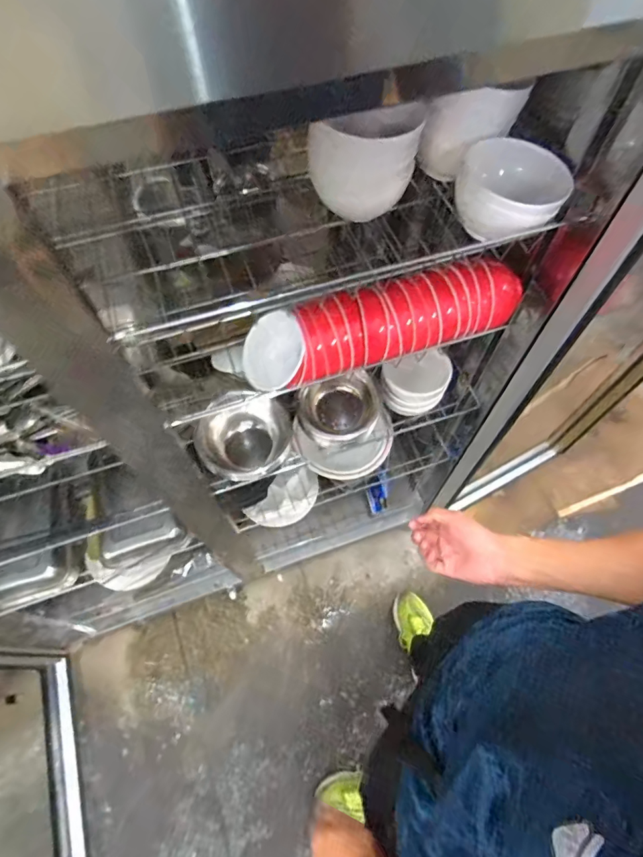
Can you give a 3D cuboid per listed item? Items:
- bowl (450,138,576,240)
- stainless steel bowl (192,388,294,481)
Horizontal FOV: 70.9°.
[{"bbox_3d":[0.215,-0.274,0.522,0.115,0.062,0.115,0,63,0],"label":"bowl"},{"bbox_3d":[-0.139,0.033,0.836,0.143,0.132,0.145,0,63,0],"label":"stainless steel bowl"}]

